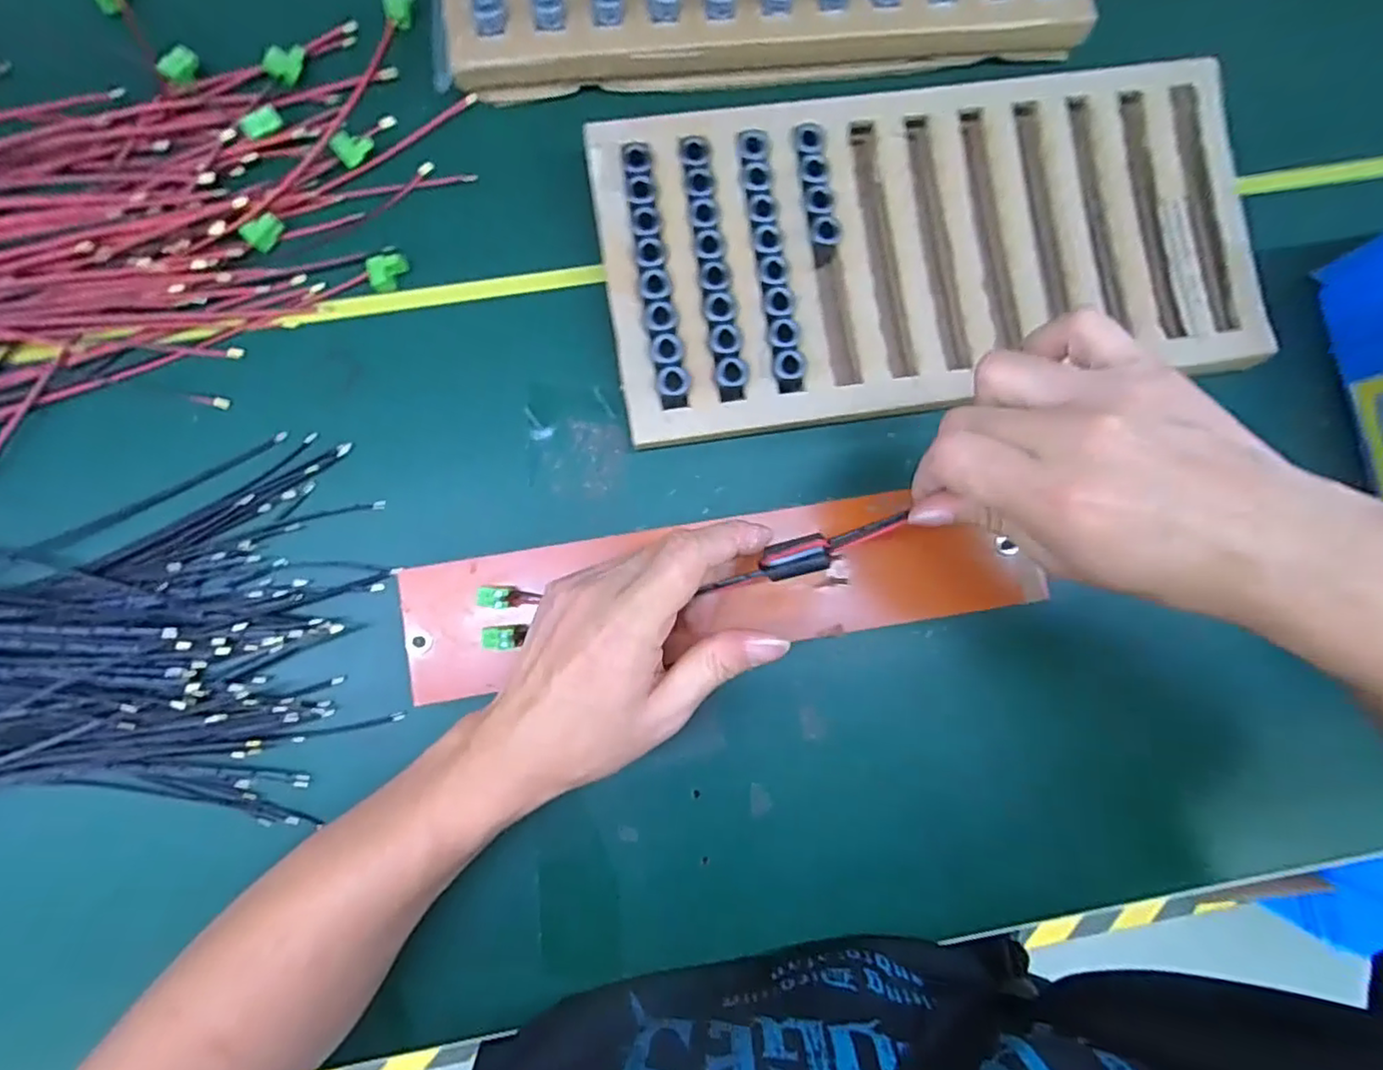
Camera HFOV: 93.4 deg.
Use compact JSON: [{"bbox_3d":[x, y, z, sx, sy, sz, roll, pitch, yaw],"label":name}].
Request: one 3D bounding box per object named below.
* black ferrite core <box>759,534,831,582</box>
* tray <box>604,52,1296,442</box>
[{"bbox_3d":[0.049,0.010,0.303,0.032,0.014,0.016,-16,98,14],"label":"black ferrite core"},{"bbox_3d":[0.133,-0.160,0.368,0.358,0.034,0.177,-9,89,-5],"label":"tray"}]

